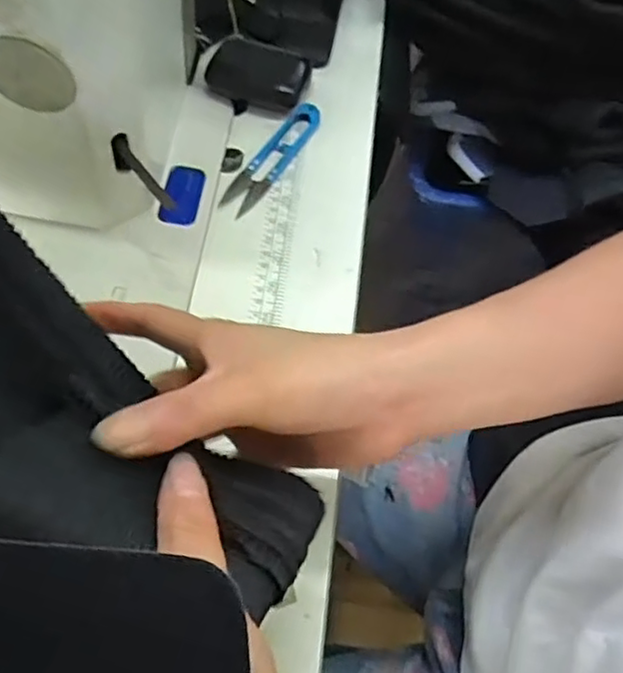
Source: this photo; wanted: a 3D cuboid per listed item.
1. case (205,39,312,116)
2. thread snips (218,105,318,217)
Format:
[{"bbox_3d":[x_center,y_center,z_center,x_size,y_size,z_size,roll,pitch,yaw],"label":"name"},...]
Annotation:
[{"bbox_3d":[-0.044,-0.215,0.525,0.078,0.024,0.053,22,65,13],"label":"case"},{"bbox_3d":[-0.031,-0.142,0.499,0.027,0.011,0.118,28,66,15],"label":"thread snips"}]

